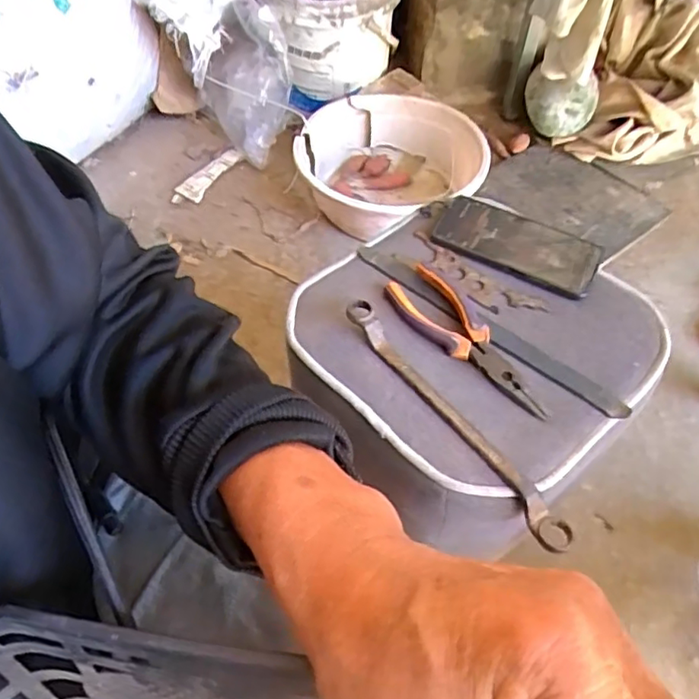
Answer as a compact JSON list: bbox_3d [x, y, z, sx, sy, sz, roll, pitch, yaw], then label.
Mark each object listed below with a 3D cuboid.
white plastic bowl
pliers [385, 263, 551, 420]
[{"bbox_3d":[0.072,-0.307,1.039,0.318,0.170,0.276,0,54,-1],"label":"white plastic bowl"},{"bbox_3d":[0.113,-0.016,0.538,0.183,0.022,0.059,38,62,24],"label":"pliers"}]

